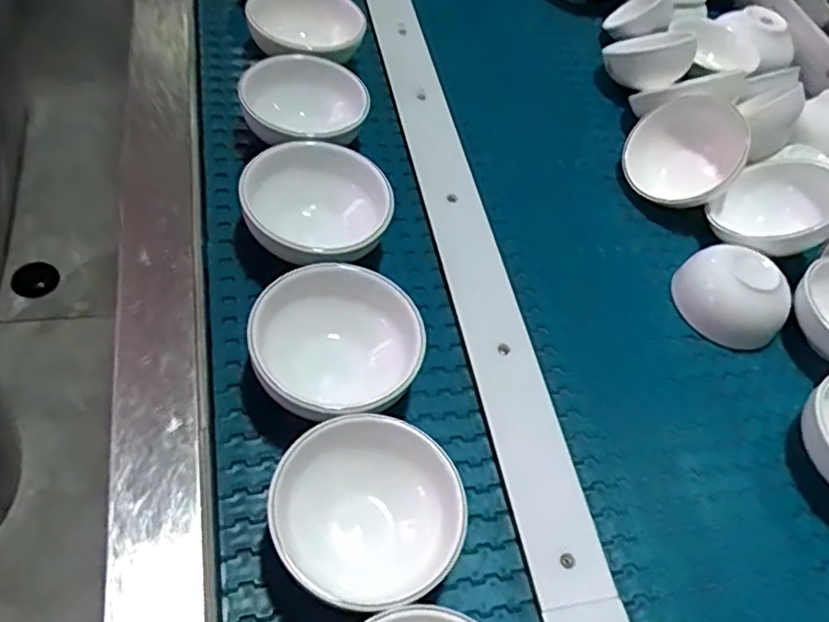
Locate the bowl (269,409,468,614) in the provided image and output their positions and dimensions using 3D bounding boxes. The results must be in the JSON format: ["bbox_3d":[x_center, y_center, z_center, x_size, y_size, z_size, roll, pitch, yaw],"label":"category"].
[{"bbox_3d":[-0.028,0.126,0.420,0.105,0.056,0.113,7,49,-8],"label":"bowl"}]

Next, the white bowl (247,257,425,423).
[{"bbox_3d":[-0.055,0.028,0.488,0.112,0.063,0.114,7,49,-8],"label":"white bowl"}]

